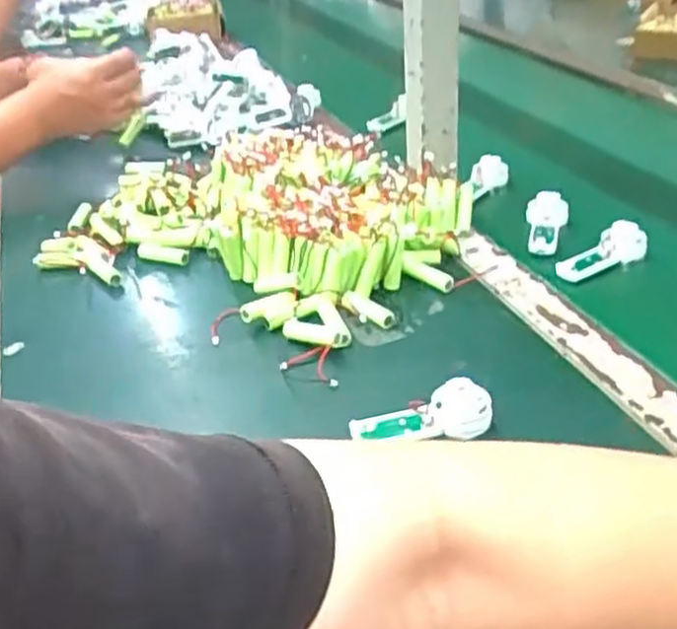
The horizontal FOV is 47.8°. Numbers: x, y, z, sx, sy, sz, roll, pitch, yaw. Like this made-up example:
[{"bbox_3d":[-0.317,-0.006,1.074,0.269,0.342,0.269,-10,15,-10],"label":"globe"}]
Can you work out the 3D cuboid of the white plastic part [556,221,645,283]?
[{"bbox_3d":[0.234,-0.056,0.686,0.094,0.037,0.012,-20,6,-14],"label":"white plastic part"}]

